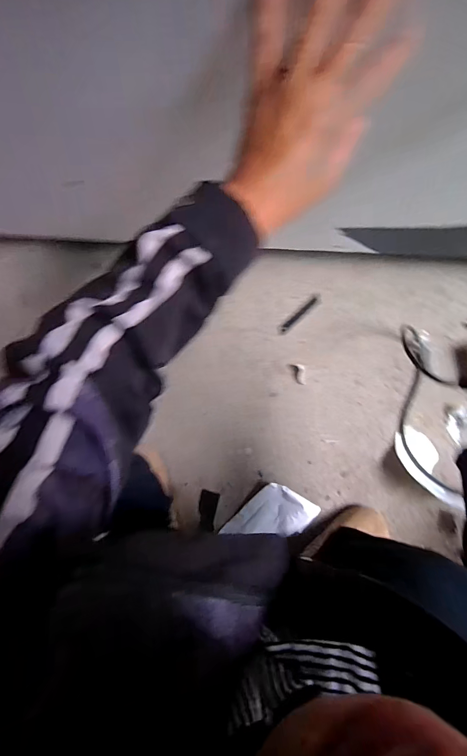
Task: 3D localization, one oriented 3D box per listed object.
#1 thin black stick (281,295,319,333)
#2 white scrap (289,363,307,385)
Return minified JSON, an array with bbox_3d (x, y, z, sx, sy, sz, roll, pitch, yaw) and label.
[{"bbox_3d":[0.124,-0.122,0.676,0.094,0.009,0.013,-43,82,1],"label":"thin black stick"},{"bbox_3d":[0.125,-0.009,0.662,0.022,0.011,0.044,-23,83,3],"label":"white scrap"}]

